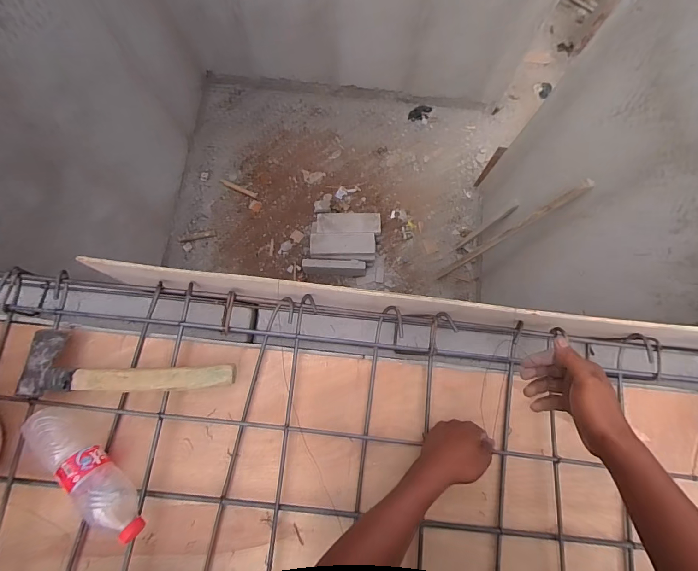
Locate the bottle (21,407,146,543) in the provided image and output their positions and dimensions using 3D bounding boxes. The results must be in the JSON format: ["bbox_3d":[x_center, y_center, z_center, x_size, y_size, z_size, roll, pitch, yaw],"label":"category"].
[{"bbox_3d":[-0.382,0.273,0.540,0.235,0.070,0.060,36,79,6],"label":"bottle"}]

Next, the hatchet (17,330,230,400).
[{"bbox_3d":[-0.339,0.115,0.570,0.332,0.044,0.103,-2,77,-2],"label":"hatchet"}]

